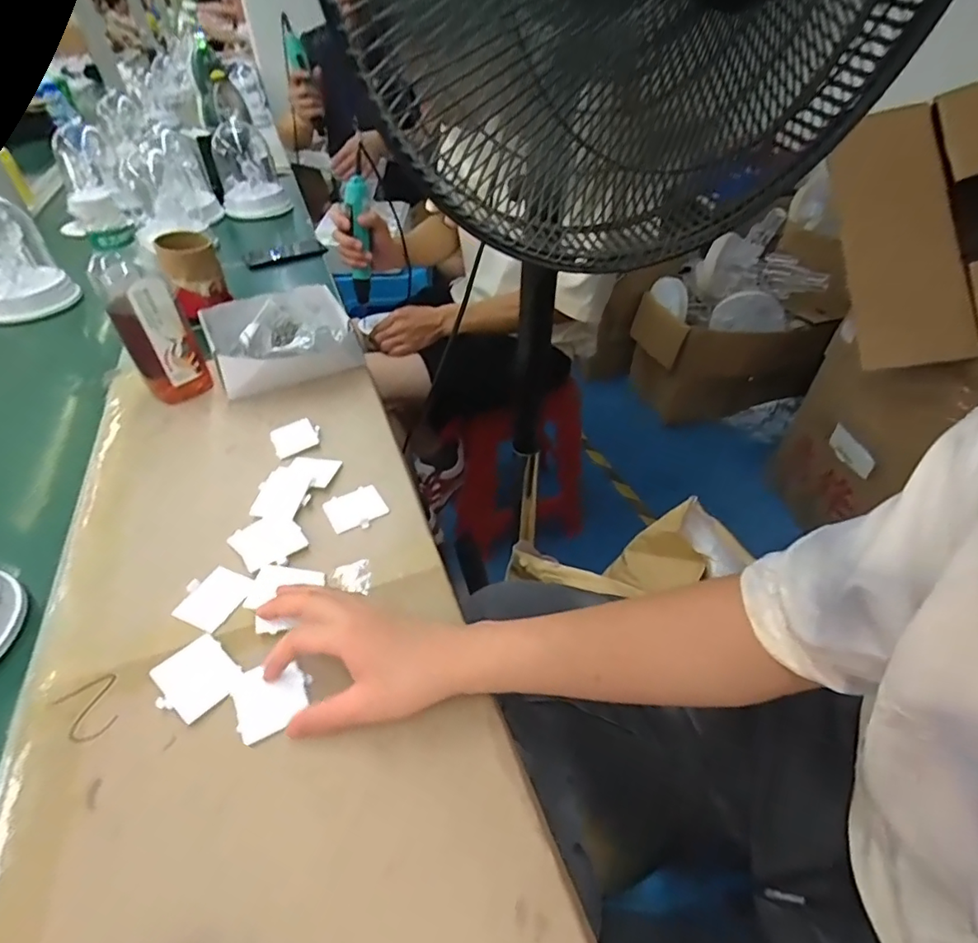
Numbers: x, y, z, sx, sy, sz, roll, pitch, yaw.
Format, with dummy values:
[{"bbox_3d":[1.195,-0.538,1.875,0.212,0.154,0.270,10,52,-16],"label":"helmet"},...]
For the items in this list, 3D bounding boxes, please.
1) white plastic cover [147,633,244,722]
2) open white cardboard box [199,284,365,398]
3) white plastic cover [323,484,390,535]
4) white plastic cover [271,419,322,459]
[{"bbox_3d":[-0.226,0.159,0.414,0.059,0.006,0.053,29,50,29],"label":"white plastic cover"},{"bbox_3d":[-0.301,-0.203,0.781,0.196,0.051,0.211,-20,45,-20],"label":"open white cardboard box"},{"bbox_3d":[-0.140,0.038,0.561,0.057,0.004,0.058,-23,46,-23],"label":"white plastic cover"},{"bbox_3d":[-0.233,-0.042,0.649,0.055,0.007,0.054,-23,46,-23],"label":"white plastic cover"}]

